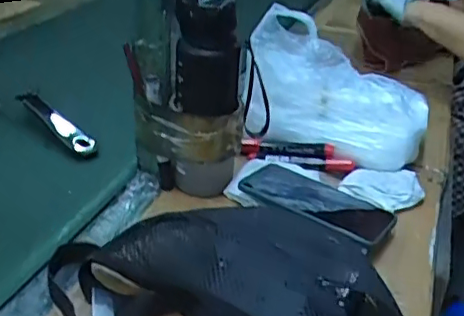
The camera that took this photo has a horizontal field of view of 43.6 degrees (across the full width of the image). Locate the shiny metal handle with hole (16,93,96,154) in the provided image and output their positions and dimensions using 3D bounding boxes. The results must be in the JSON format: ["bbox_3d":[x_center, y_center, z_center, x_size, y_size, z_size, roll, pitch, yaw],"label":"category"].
[{"bbox_3d":[-0.242,-0.052,0.807,0.035,0.023,0.172,-22,38,-38],"label":"shiny metal handle with hole"}]

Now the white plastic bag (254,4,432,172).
[{"bbox_3d":[0.143,-0.091,0.773,0.231,0.160,0.155,14,31,21],"label":"white plastic bag"}]

